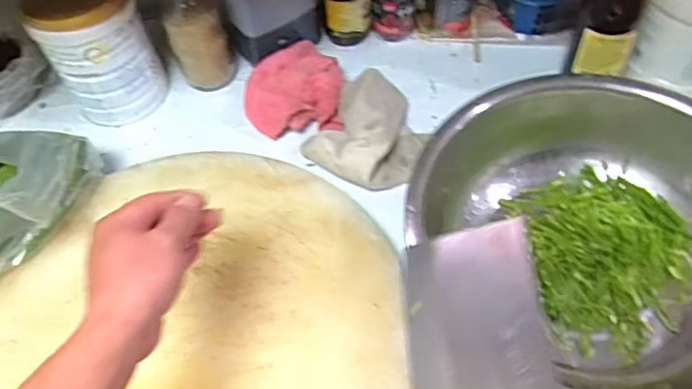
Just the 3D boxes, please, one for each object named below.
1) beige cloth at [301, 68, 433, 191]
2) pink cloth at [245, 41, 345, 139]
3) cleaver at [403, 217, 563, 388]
[{"bbox_3d":[0.030,-0.083,0.730,0.134,0.077,0.159,24,61,20],"label":"beige cloth"},{"bbox_3d":[-0.072,-0.144,0.782,0.129,0.062,0.139,-13,55,-4],"label":"pink cloth"},{"bbox_3d":[0.104,0.160,0.423,0.105,0.024,0.297,-17,55,22],"label":"cleaver"}]

